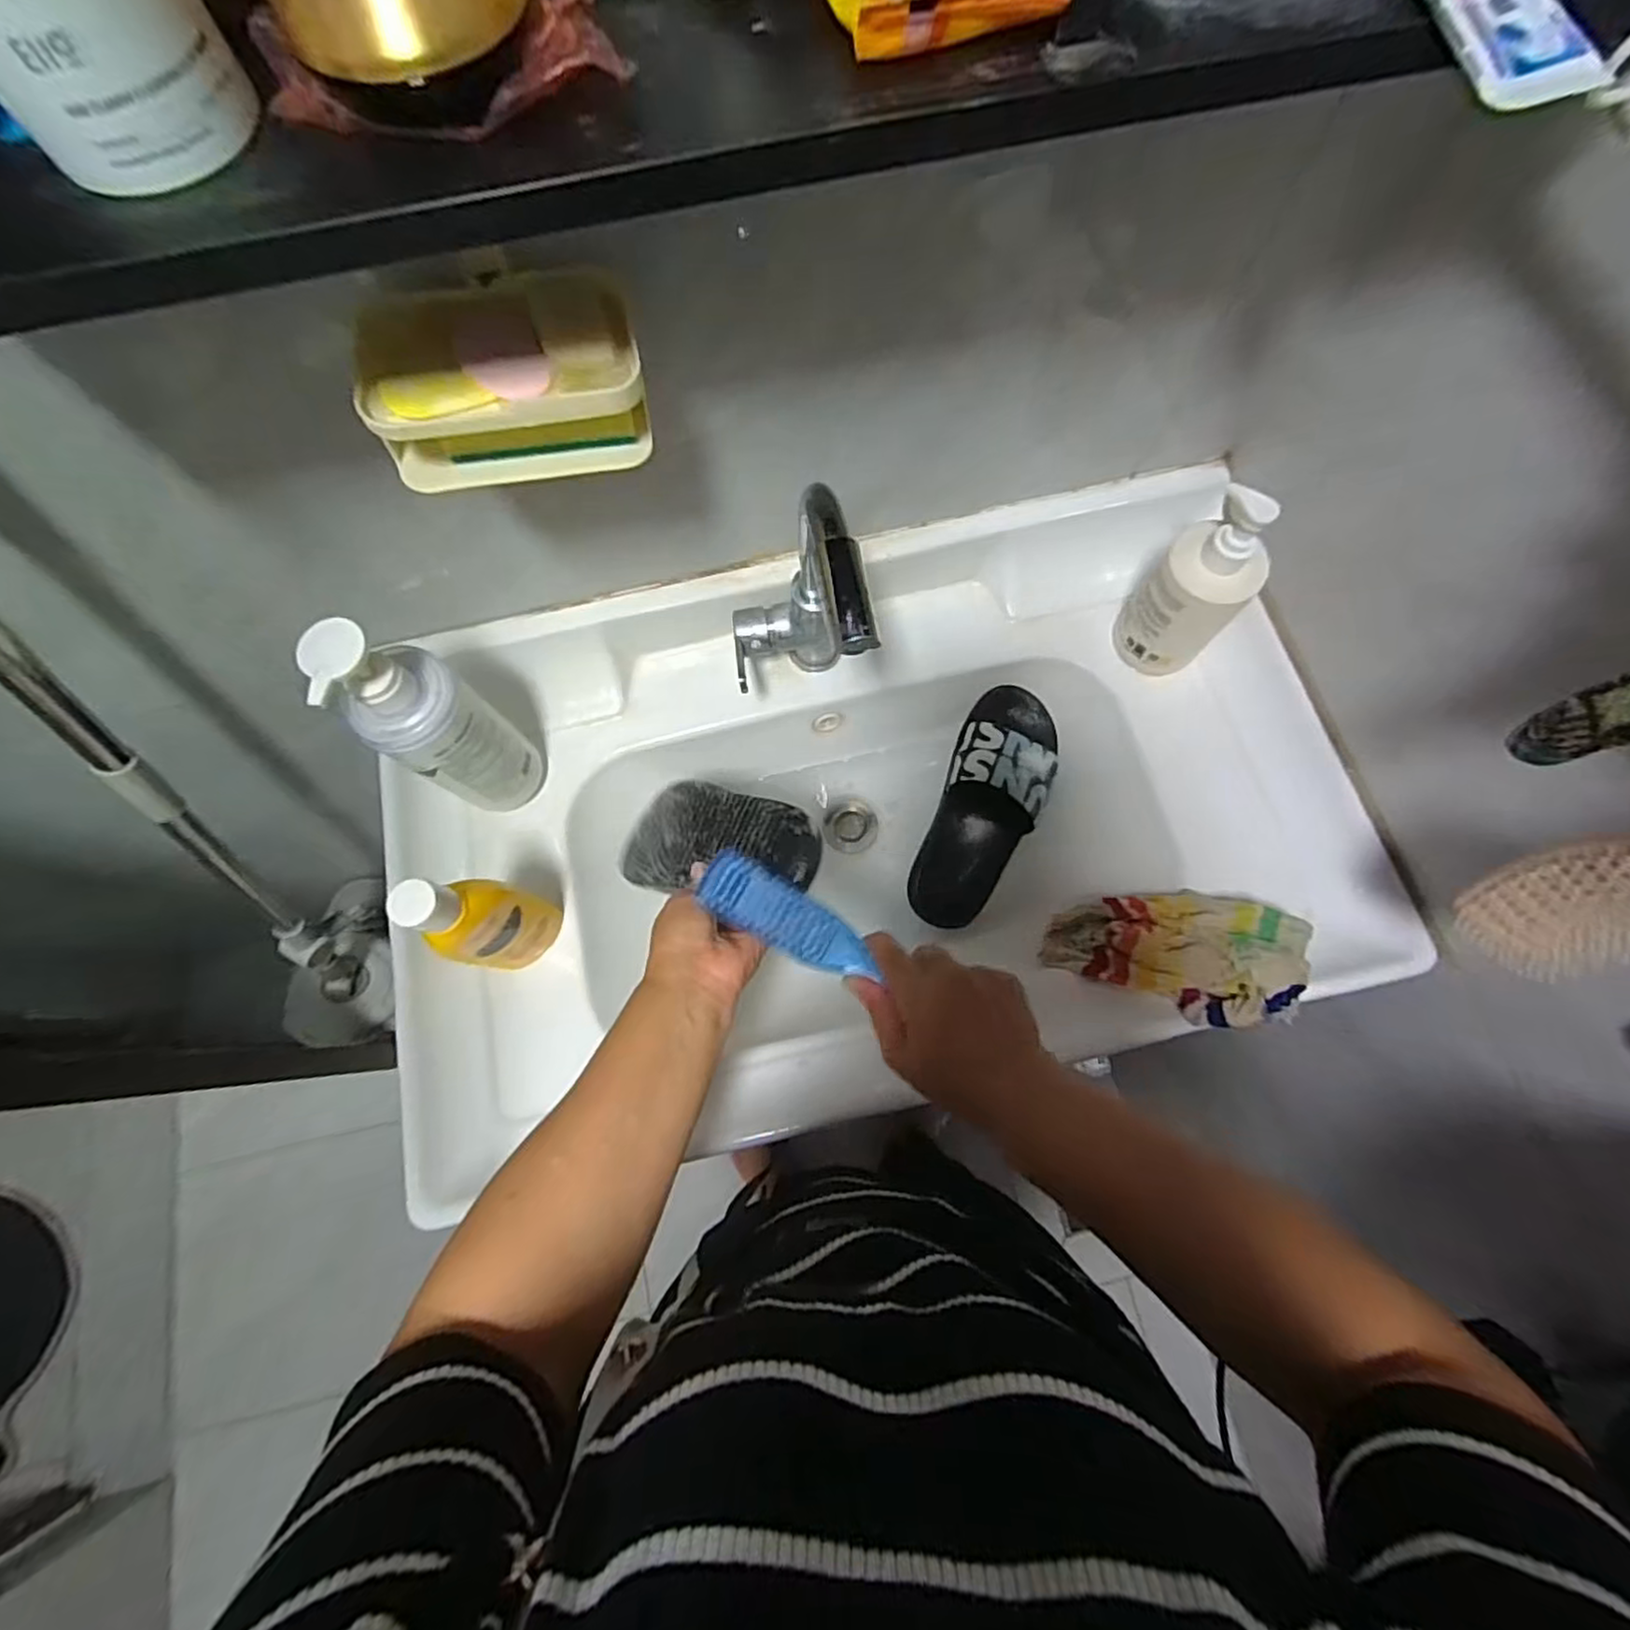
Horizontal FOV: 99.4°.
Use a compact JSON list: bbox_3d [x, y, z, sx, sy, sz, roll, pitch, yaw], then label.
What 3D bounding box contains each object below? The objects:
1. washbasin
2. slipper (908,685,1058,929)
[{"bbox_3d":[0.041,0.011,0.670,0.813,0.204,0.472,-13,74,-3],"label":"washbasin"},{"bbox_3d":[0.170,-0.018,0.667,0.097,0.066,0.224,22,92,7],"label":"slipper"}]

